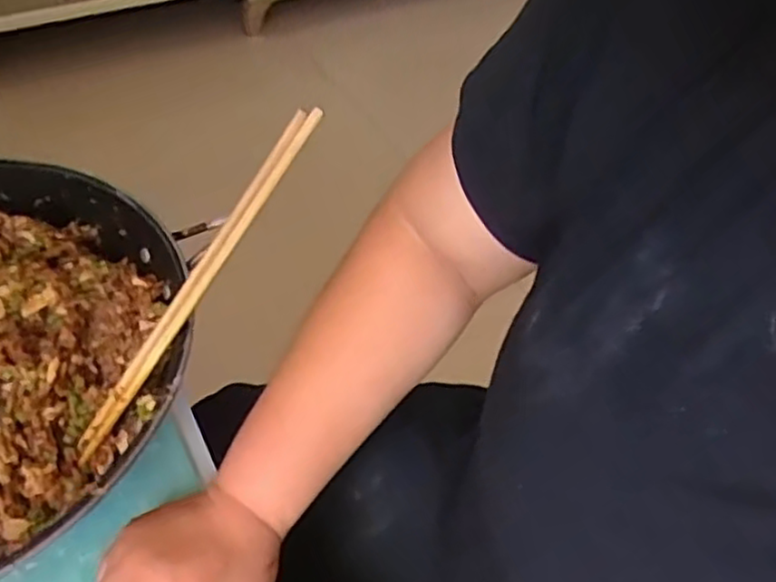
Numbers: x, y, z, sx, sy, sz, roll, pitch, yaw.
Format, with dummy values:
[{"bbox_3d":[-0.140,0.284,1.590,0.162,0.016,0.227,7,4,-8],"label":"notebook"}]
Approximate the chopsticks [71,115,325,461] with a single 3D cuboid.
[{"bbox_3d":[-0.115,-0.002,0.422,0.021,0.009,0.249,44,102,34],"label":"chopsticks"}]

